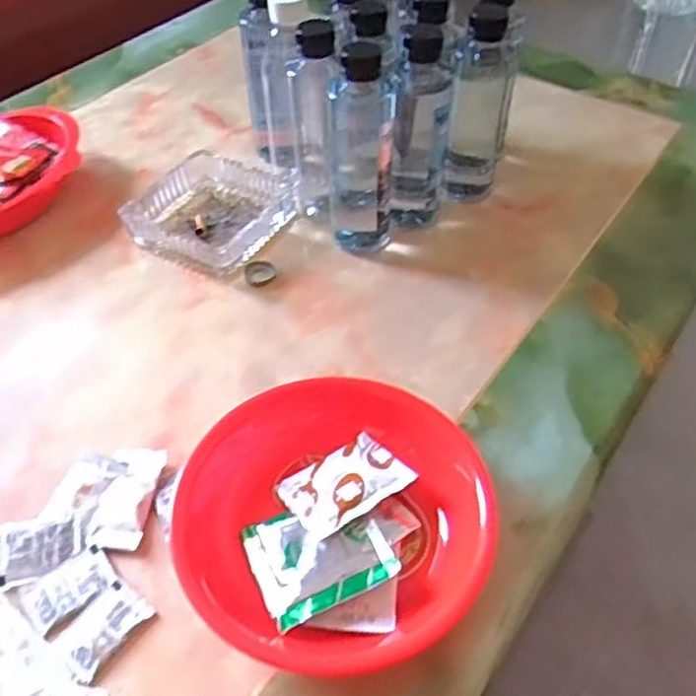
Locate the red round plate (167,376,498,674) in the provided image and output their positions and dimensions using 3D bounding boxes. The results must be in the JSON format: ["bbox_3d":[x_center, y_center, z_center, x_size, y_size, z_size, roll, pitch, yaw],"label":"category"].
[{"bbox_3d":[-0.009,0.102,0.426,0.186,0.043,0.178,-1,47,1],"label":"red round plate"}]

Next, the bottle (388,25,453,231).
[{"bbox_3d":[0.063,-0.184,0.602,0.050,0.171,0.066,2,47,4],"label":"bottle"}]

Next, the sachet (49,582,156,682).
[{"bbox_3d":[-0.143,0.163,0.399,0.032,0.004,0.051,30,55,26],"label":"sachet"}]

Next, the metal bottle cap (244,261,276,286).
[{"bbox_3d":[-0.078,-0.068,0.606,0.027,0.008,0.031,-13,48,-10],"label":"metal bottle cap"}]

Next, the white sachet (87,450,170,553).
[{"bbox_3d":[-0.146,0.097,0.454,0.034,0.012,0.072,5,47,6],"label":"white sachet"}]

